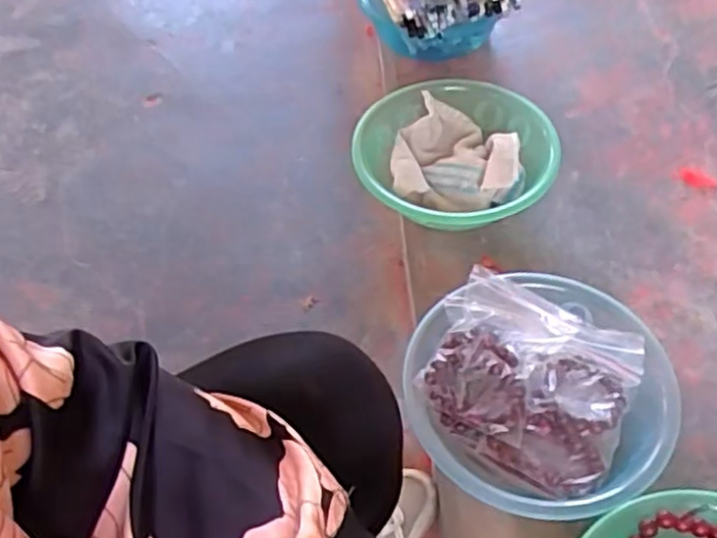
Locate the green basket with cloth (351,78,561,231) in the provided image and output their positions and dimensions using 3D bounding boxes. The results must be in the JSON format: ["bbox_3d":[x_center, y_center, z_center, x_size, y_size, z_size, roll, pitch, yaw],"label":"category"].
[{"bbox_3d":[0.109,-0.144,0.863,0.220,0.100,0.232,-4,52,0],"label":"green basket with cloth"}]

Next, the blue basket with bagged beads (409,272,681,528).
[{"bbox_3d":[0.166,0.119,0.670,0.231,0.072,0.229,-2,52,2],"label":"blue basket with bagged beads"}]

